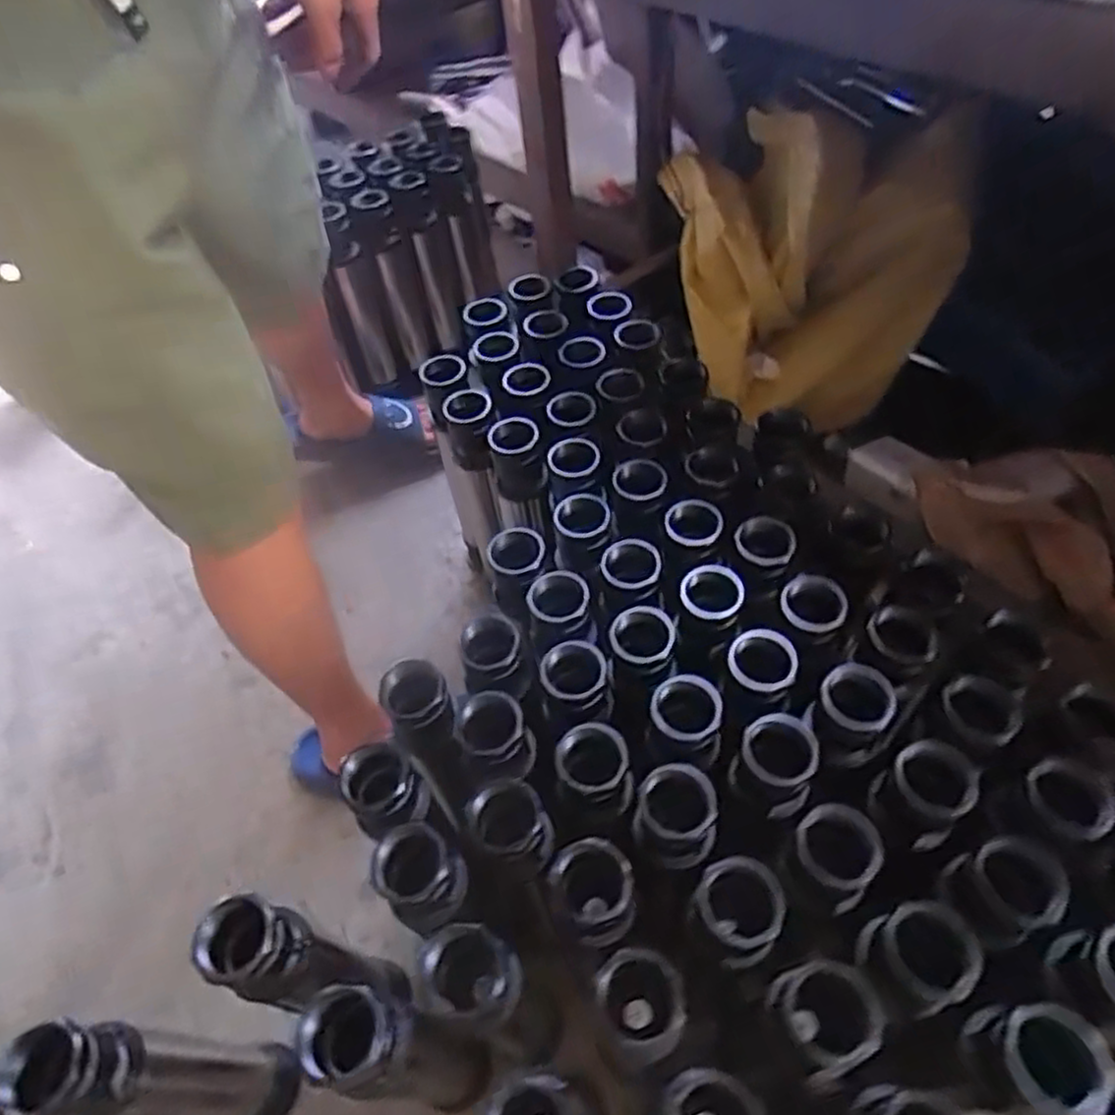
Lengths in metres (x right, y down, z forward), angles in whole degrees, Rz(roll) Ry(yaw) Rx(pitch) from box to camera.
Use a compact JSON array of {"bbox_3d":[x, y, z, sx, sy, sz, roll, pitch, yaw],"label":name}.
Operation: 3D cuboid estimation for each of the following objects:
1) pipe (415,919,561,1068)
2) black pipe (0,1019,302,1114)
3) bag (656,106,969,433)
[{"bbox_3d":[-0.040,0.379,0.613,0.050,0.378,0.063,-34,57,-19],"label":"pipe"},{"bbox_3d":[-0.312,0.436,0.599,0.068,0.365,0.060,-1,53,5],"label":"black pipe"},{"bbox_3d":[0.352,-0.436,1.047,0.366,0.276,0.382,4,53,8],"label":"bag"}]

